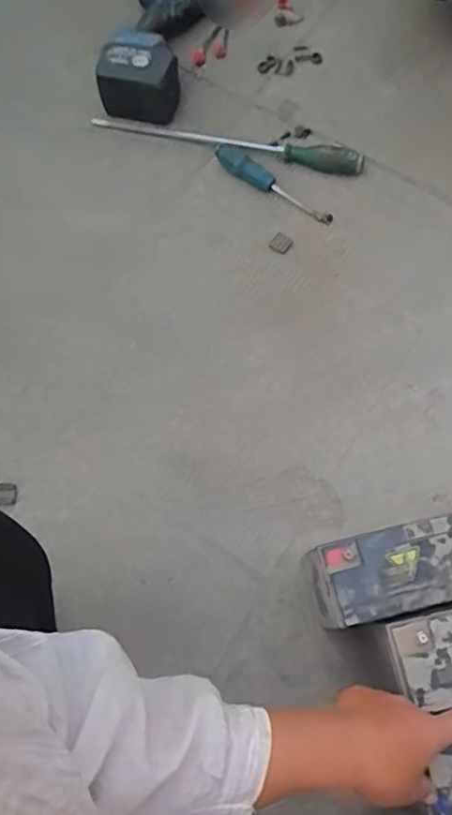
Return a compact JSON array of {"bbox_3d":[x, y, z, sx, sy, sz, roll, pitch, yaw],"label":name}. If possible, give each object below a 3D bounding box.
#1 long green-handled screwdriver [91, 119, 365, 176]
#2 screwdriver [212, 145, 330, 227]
[{"bbox_3d":[0.001,-0.386,0.862,0.394,0.042,0.032,13,72,5],"label":"long green-handled screwdriver"},{"bbox_3d":[0.061,-0.318,0.833,0.197,0.025,0.035,37,76,12],"label":"screwdriver"}]

